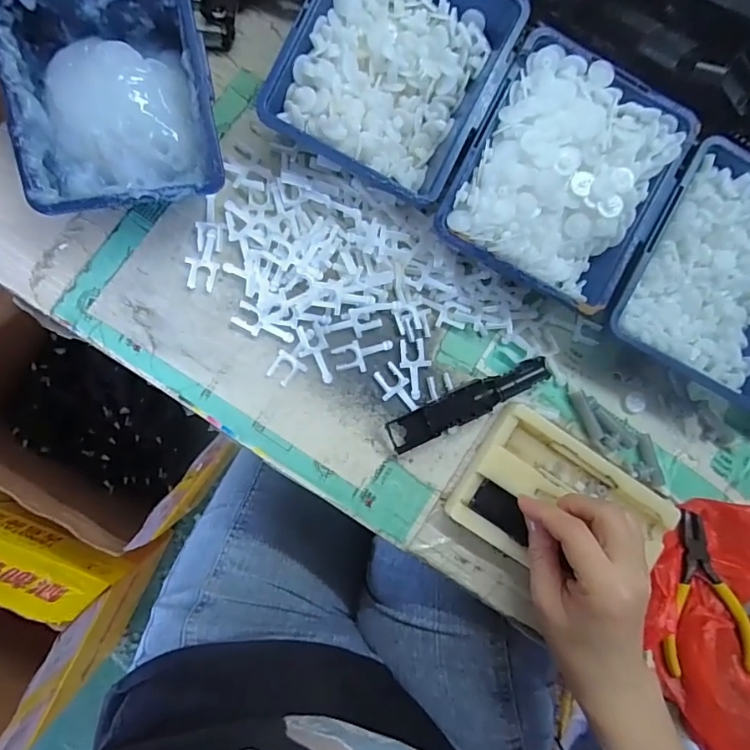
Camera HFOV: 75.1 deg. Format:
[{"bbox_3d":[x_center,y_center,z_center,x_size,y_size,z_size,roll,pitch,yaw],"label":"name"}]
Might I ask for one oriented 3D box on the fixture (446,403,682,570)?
[{"bbox_3d":[0.129,0.091,0.334,0.138,0.023,0.088,31,83,-5],"label":"fixture"}]

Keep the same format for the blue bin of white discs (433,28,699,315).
[{"bbox_3d":[0.117,-0.123,0.316,0.123,0.054,0.139,25,84,-5],"label":"blue bin of white discs"}]

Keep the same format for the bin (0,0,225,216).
[{"bbox_3d":[-0.153,-0.161,0.294,0.108,0.058,0.124,-10,88,-8],"label":"bin"}]

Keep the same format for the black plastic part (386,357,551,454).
[{"bbox_3d":[0.064,0.018,0.335,0.118,0.014,0.023,-26,90,-8],"label":"black plastic part"}]

